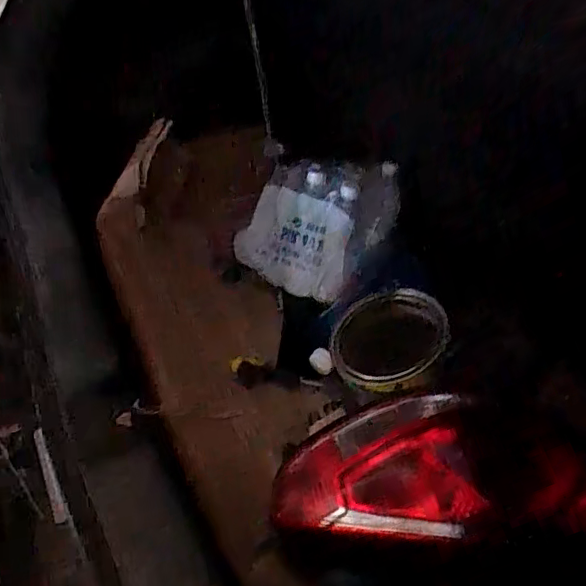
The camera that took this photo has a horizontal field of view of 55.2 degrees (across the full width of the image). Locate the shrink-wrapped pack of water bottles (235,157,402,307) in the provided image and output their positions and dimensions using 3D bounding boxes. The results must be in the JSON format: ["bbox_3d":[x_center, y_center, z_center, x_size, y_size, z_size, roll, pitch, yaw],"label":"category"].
[{"bbox_3d":[0.026,-0.127,0.999,0.279,0.181,0.185,14,51,18],"label":"shrink-wrapped pack of water bottles"}]

